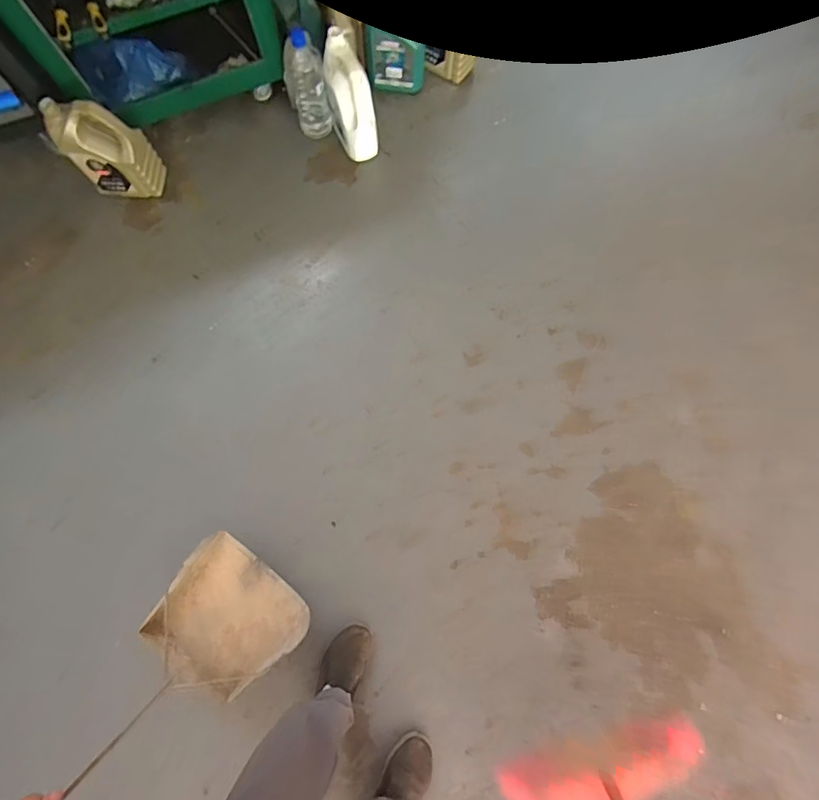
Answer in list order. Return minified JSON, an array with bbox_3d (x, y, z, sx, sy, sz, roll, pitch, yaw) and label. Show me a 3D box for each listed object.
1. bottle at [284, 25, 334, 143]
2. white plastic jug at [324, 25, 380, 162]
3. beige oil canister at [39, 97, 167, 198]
[{"bbox_3d":[-0.319,-0.972,1.338,0.120,0.298,0.127,-18,78,-4],"label":"bottle"},{"bbox_3d":[-0.181,-0.910,1.337,0.106,0.274,0.210,-27,79,-6],"label":"white plastic jug"},{"bbox_3d":[-0.879,-0.724,1.275,0.196,0.281,0.121,2,78,0],"label":"beige oil canister"}]

